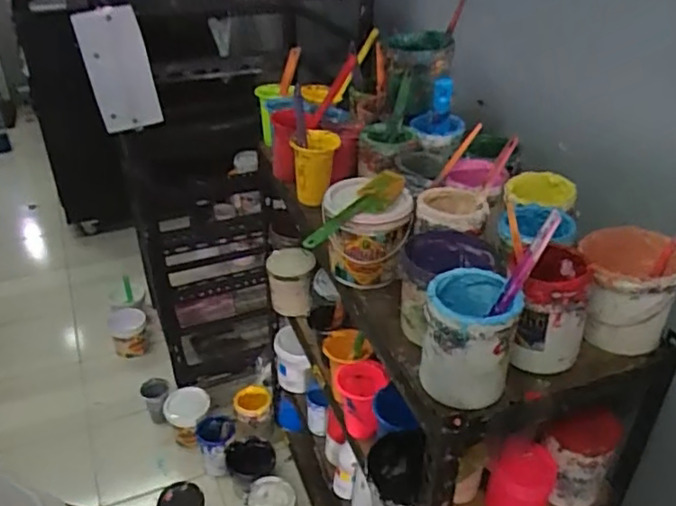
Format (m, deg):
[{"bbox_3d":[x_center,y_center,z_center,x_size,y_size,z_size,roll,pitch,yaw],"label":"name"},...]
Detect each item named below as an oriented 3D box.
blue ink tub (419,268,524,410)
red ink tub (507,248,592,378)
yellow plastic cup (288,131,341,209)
[{"bbox_3d":[0.149,0.096,0.714,0.097,0.129,0.095,1,33,0],"label":"blue ink tub"},{"bbox_3d":[0.253,0.069,0.763,0.097,0.130,0.110,9,34,13],"label":"red ink tub"},{"bbox_3d":[-0.039,-0.145,1.102,0.082,0.113,0.098,4,33,4],"label":"yellow plastic cup"}]

